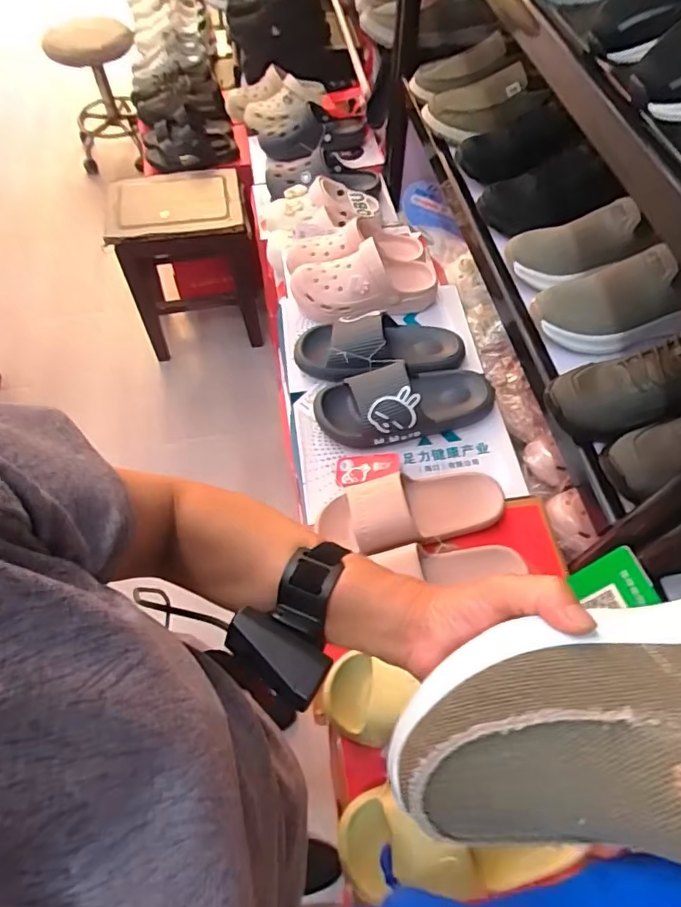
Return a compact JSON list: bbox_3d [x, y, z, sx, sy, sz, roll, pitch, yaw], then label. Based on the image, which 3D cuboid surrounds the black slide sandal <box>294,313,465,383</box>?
[{"bbox_3d":[0.062,-0.163,0.817,0.254,0.078,0.113,-6,60,-4],"label":"black slide sandal"}]

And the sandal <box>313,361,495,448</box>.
[{"bbox_3d":[0.099,-0.079,0.772,0.256,0.074,0.102,-12,61,-8],"label":"sandal"}]

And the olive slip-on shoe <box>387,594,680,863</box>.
[{"bbox_3d":[0.149,0.129,0.254,0.243,0.073,0.111,-13,60,11],"label":"olive slip-on shoe"}]

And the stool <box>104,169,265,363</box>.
[{"bbox_3d":[-0.435,-0.547,1.566,0.362,0.427,0.259,-8,61,-6],"label":"stool"}]

